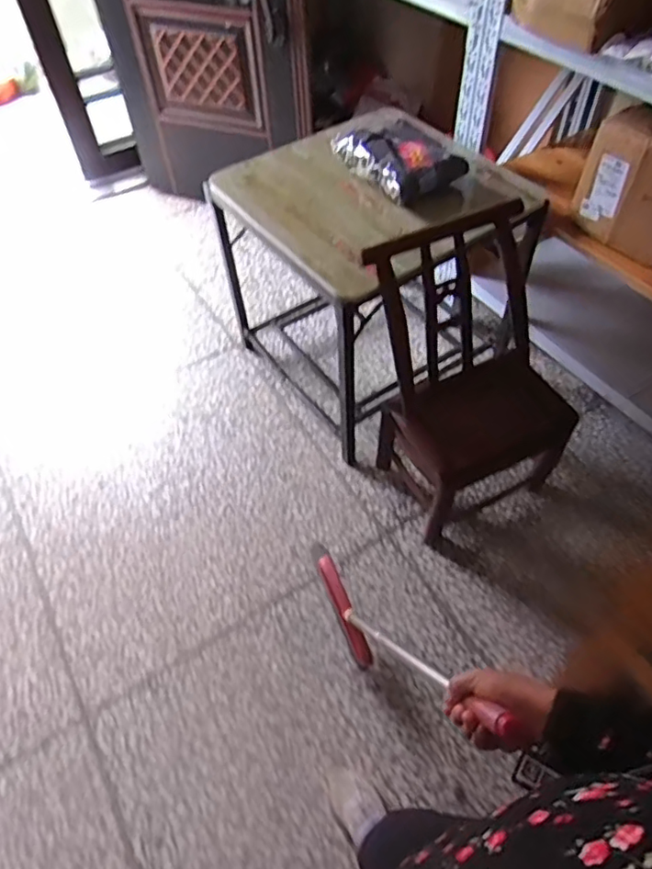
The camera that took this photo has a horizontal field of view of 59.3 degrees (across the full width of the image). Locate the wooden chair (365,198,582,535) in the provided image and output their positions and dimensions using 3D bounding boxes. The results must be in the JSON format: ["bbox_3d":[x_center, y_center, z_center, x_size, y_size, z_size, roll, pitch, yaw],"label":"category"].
[{"bbox_3d":[0.351,-0.107,1.452,0.390,0.729,0.411,-21,55,-14],"label":"wooden chair"}]

